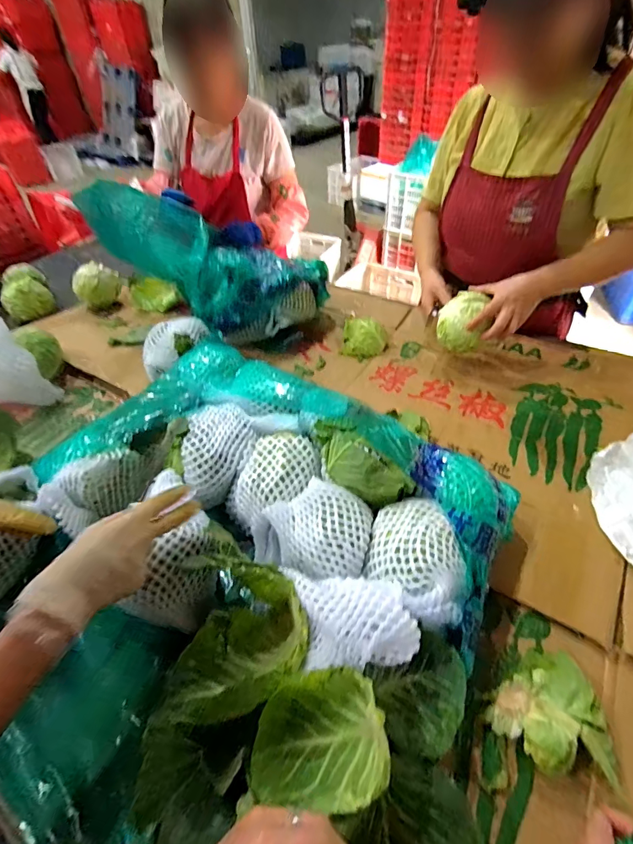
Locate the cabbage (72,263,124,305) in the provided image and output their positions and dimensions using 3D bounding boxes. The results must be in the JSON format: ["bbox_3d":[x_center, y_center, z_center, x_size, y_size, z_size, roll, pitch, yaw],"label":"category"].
[{"bbox_3d":[-0.628,-0.399,1.145,0.123,0.095,0.129,-23,48,-17],"label":"cabbage"}]

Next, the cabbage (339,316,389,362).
[{"bbox_3d":[0.113,-0.205,0.969,0.105,0.053,0.107,15,48,19],"label":"cabbage"}]

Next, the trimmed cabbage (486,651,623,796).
[{"bbox_3d":[0.274,0.321,0.438,0.124,0.062,0.117,-3,45,3],"label":"trimmed cabbage"}]

